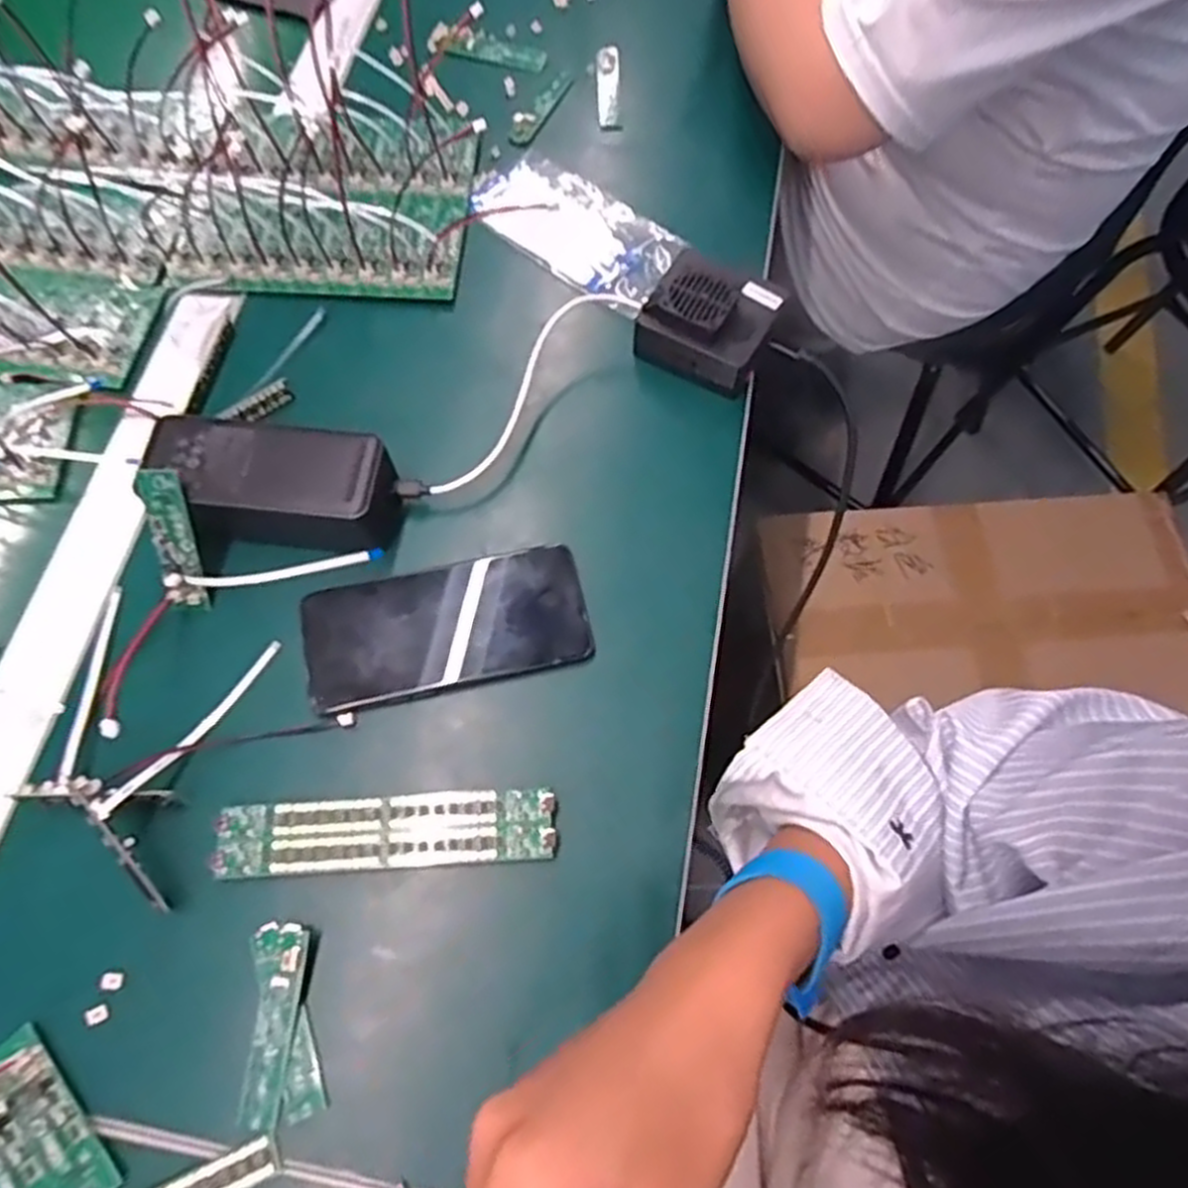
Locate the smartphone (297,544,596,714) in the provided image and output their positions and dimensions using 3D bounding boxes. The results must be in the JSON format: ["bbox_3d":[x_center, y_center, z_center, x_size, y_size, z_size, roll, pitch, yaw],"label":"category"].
[{"bbox_3d":[-0.083,0.017,0.449,0.157,0.011,0.072,-12,70,-5],"label":"smartphone"}]

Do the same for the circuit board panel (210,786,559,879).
[{"bbox_3d":[-0.105,0.120,0.401,0.169,0.006,0.035,-3,70,-2],"label":"circuit board panel"}]

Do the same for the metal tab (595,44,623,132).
[{"bbox_3d":[0.012,-0.397,0.618,0.019,0.004,0.074,-1,83,-1],"label":"metal tab"}]

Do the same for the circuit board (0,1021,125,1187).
[{"bbox_3d":[-0.252,0.242,0.353,0.043,0.014,0.085,-39,75,-13],"label":"circuit board"}]

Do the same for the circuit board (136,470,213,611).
[{"bbox_3d":[-0.230,-0.027,0.430,0.023,0.010,0.080,-5,112,-2],"label":"circuit board"}]

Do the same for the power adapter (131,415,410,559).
[{"bbox_3d":[-0.182,-0.058,0.454,0.131,0.054,0.066,7,70,2],"label":"power adapter"}]

